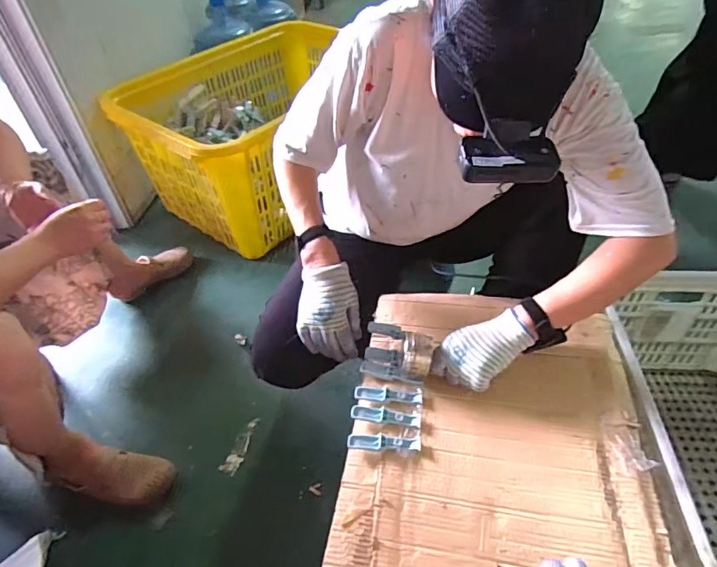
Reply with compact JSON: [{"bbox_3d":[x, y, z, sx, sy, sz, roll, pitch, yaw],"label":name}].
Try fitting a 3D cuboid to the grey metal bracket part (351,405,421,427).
[{"bbox_3d":[0.039,0.185,0.669,0.096,0.013,0.023,6,46,11],"label":"grey metal bracket part"}]

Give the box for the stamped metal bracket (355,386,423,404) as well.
[{"bbox_3d":[0.043,0.162,0.688,0.098,0.013,0.022,4,46,9],"label":"stamped metal bracket"}]

